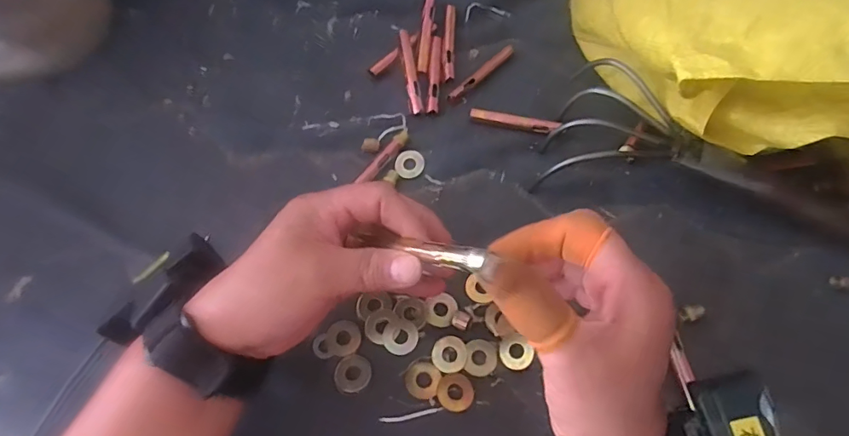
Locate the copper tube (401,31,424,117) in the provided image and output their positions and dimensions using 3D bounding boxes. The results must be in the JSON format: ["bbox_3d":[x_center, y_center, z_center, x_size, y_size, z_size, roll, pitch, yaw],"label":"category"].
[{"bbox_3d":[-0.012,-0.133,0.437,0.011,0.015,0.083,-7,64,-4],"label":"copper tube"}]

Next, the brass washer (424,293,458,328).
[{"bbox_3d":[0.013,0.066,0.345,0.022,0.004,0.023,-7,64,-4],"label":"brass washer"}]

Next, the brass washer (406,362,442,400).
[{"bbox_3d":[-0.001,0.109,0.323,0.022,0.004,0.024,1,53,-1],"label":"brass washer"}]

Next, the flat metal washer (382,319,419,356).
[{"bbox_3d":[-0.017,0.082,0.336,0.024,0.004,0.023,0,64,0],"label":"flat metal washer"}]

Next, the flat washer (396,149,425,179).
[{"bbox_3d":[-0.013,-0.045,0.404,0.023,0.004,0.025,0,64,0],"label":"flat washer"}]

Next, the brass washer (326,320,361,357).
[{"bbox_3d":[-0.055,0.083,0.339,0.021,0.004,0.025,-24,67,-11],"label":"brass washer"}]

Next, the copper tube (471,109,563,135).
[{"bbox_3d":[0.077,-0.083,0.419,0.074,0.008,0.011,12,65,5],"label":"copper tube"}]

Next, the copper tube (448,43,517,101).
[{"bbox_3d":[0.054,-0.133,0.440,0.009,0.008,0.084,41,71,17],"label":"copper tube"}]

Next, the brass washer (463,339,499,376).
[{"bbox_3d":[0.039,0.096,0.332,0.022,0.004,0.024,6,64,2],"label":"brass washer"}]

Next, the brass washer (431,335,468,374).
[{"bbox_3d":[0.018,0.094,0.332,0.023,0.004,0.025,0,64,0],"label":"brass washer"}]

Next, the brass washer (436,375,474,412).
[{"bbox_3d":[0.020,0.115,0.319,0.023,0.004,0.024,0,64,0],"label":"brass washer"}]

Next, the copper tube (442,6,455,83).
[{"bbox_3d":[0.023,-0.167,0.458,0.011,0.008,0.086,2,64,1],"label":"copper tube"}]

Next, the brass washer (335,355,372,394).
[{"bbox_3d":[-0.048,0.105,0.325,0.024,0.004,0.025,0,64,0],"label":"brass washer"}]

